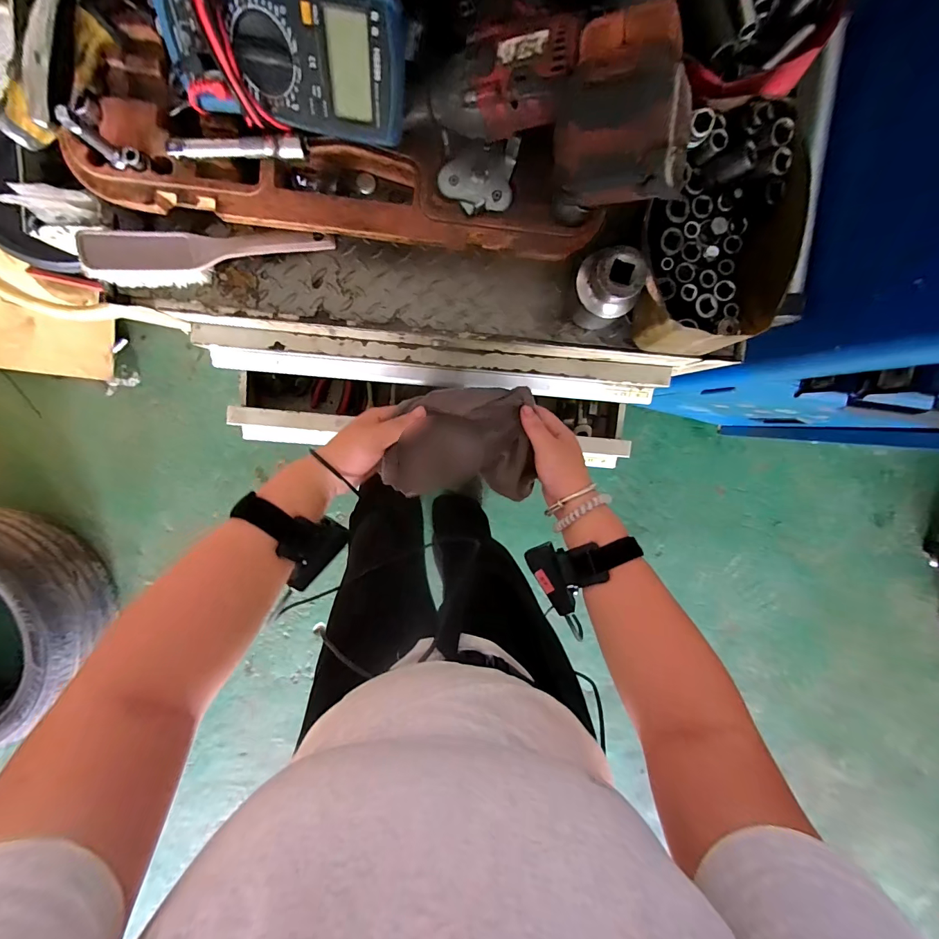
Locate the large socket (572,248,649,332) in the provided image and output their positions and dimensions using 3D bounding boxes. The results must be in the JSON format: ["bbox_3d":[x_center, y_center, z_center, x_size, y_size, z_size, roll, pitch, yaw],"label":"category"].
[{"bbox_3d":[0.139,-0.184,0.404,0.061,0.073,0.063,-5,98,-3],"label":"large socket"}]

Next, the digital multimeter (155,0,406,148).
[{"bbox_3d":[-0.146,-0.321,0.306,0.187,0.046,0.093,12,139,-1],"label":"digital multimeter"}]

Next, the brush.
[{"bbox_3d":[-0.249,-0.215,0.390,0.218,0.051,0.044,-8,98,-2],"label":"brush"}]

